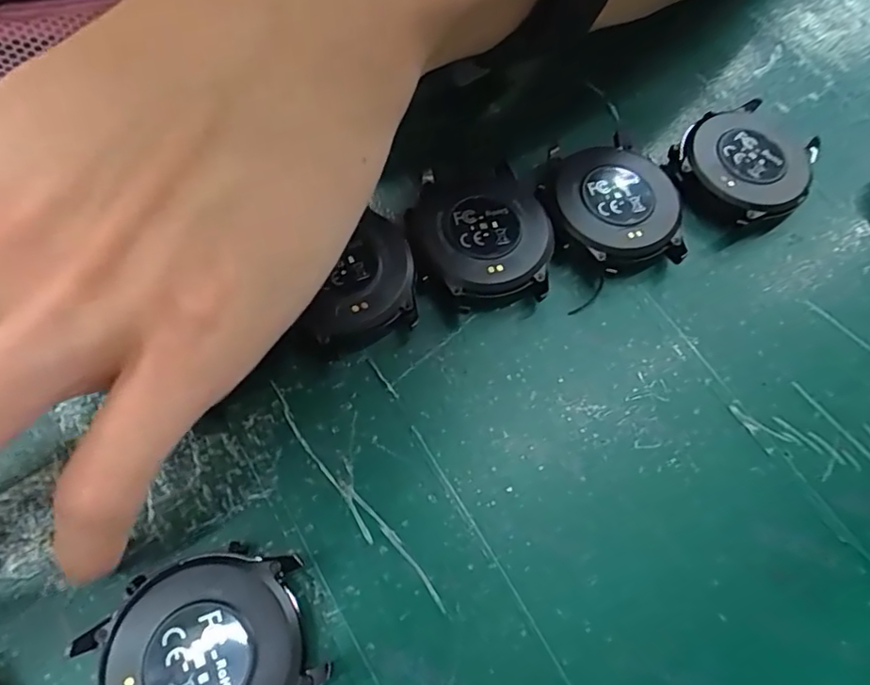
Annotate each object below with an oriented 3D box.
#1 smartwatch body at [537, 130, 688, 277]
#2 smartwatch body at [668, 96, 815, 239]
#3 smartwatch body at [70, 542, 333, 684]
[{"bbox_3d":[0.058,-0.045,0.191,0.043,0.012,0.051,-15,69,-10],"label":"smartwatch body"},{"bbox_3d":[0.107,-0.062,0.201,0.045,0.013,0.054,35,69,11],"label":"smartwatch body"},{"bbox_3d":[-0.053,0.073,0.134,0.048,0.011,0.042,-19,68,-11],"label":"smartwatch body"}]

